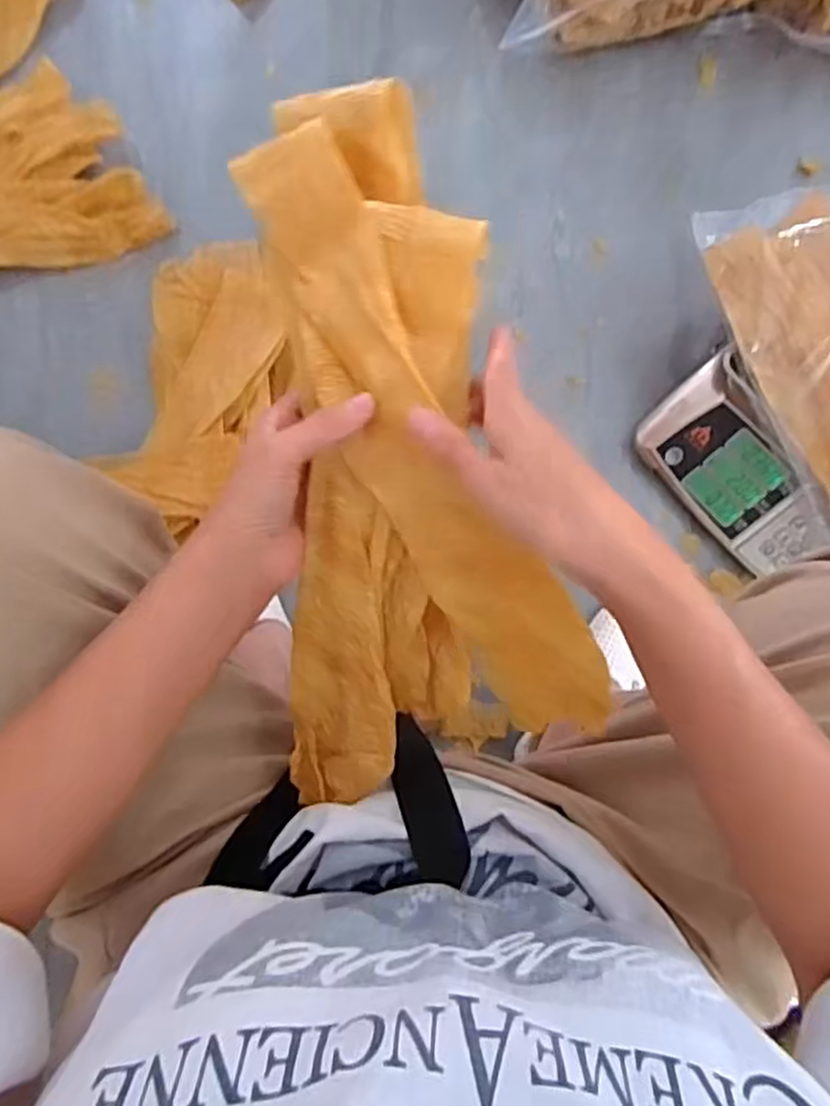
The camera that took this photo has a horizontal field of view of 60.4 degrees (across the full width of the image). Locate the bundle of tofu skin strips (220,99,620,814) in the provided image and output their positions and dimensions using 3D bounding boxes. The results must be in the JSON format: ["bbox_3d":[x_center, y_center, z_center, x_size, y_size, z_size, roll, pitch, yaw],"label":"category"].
[{"bbox_3d":[-0.004,-0.052,0.388,0.165,0.062,0.374,-8,96,-5],"label":"bundle of tofu skin strips"}]

